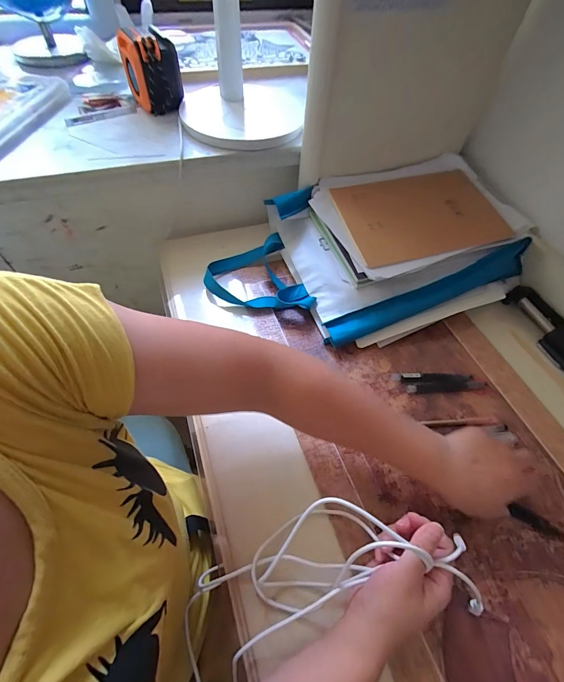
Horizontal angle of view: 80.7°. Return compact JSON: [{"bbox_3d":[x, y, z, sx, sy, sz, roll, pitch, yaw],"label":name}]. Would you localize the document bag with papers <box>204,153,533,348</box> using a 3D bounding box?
[{"bbox_3d":[0.138,-0.145,0.541,0.506,0.070,0.296,-21,68,-2],"label":"document bag with papers"}]

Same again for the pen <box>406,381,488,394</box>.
[{"bbox_3d":[0.231,0.064,0.467,0.112,0.007,0.015,-3,56,-6],"label":"pen"}]

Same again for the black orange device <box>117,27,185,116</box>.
[{"bbox_3d":[-0.219,-0.456,0.561,0.071,0.099,0.100,-25,61,-19],"label":"black orange device"}]

